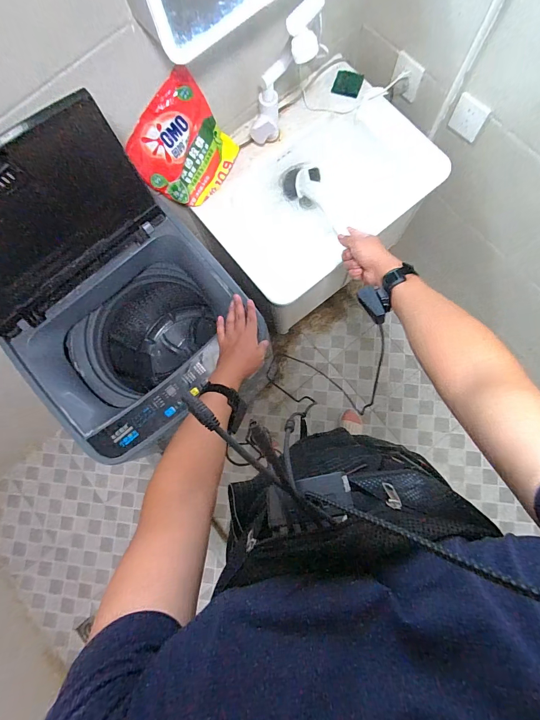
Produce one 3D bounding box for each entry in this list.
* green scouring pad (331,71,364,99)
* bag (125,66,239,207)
[{"bbox_3d":[0.216,-0.769,0.923,0.073,0.012,0.057,22,114,5],"label":"green scouring pad"},{"bbox_3d":[-0.189,-0.499,0.777,0.238,0.210,0.102,-40,81,-3],"label":"bag"}]

